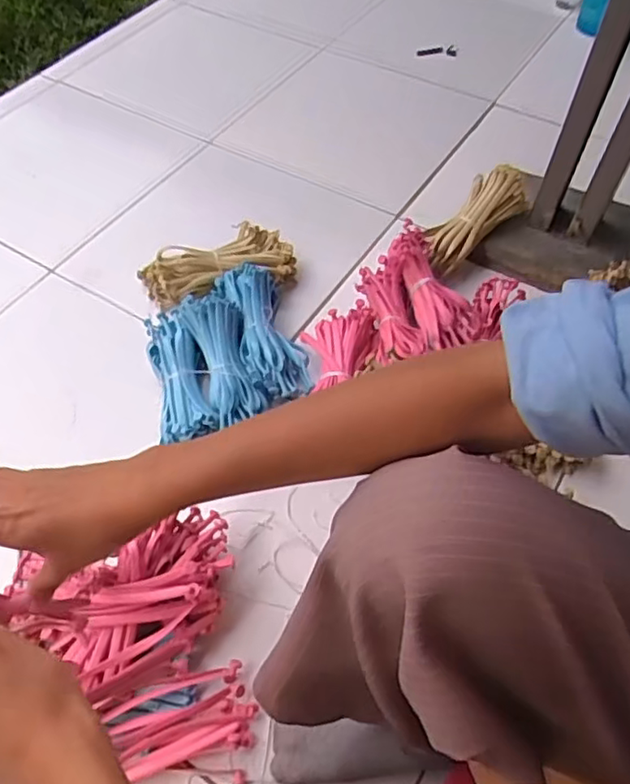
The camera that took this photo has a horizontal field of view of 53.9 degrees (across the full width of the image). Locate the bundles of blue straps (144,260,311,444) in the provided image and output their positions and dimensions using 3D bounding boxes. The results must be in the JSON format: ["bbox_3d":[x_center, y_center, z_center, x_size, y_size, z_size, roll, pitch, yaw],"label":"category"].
[{"bbox_3d":[-0.120,-0.060,0.828,0.203,0.054,0.252,-13,57,-8],"label":"bundles of blue straps"}]

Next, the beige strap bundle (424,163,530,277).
[{"bbox_3d":[0.235,-0.257,0.924,0.182,0.055,0.074,-46,64,4],"label":"beige strap bundle"}]

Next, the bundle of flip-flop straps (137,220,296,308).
[{"bbox_3d":[-0.148,-0.192,0.931,0.233,0.057,0.086,-12,57,-7],"label":"bundle of flip-flop straps"}]

